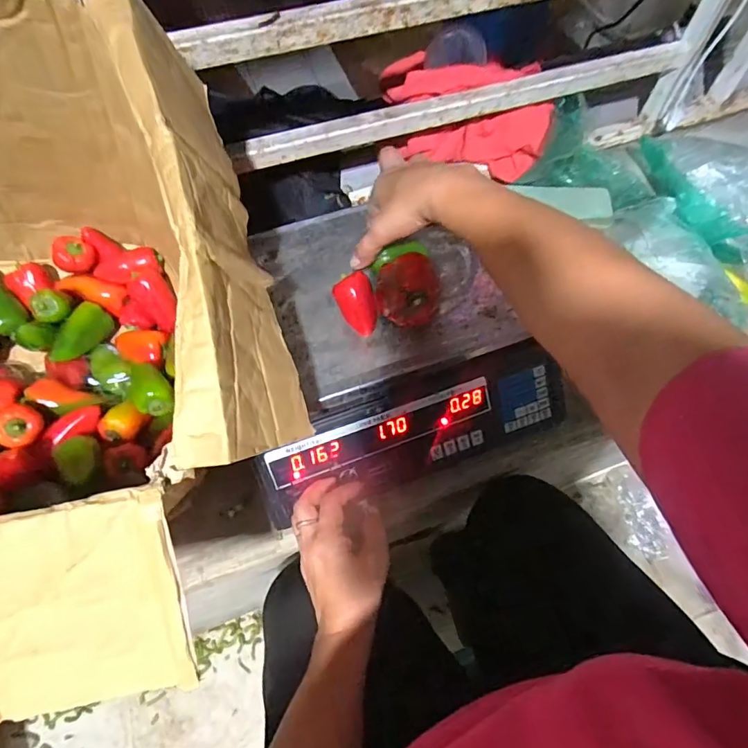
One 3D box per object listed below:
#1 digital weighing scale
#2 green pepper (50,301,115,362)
[{"bbox_3d":[0.012,-0.041,0.508,0.323,0.117,0.296,-17,66,-8],"label":"digital weighing scale"},{"bbox_3d":[-0.333,-0.045,0.527,0.029,0.039,0.077,11,65,5],"label":"green pepper"}]

